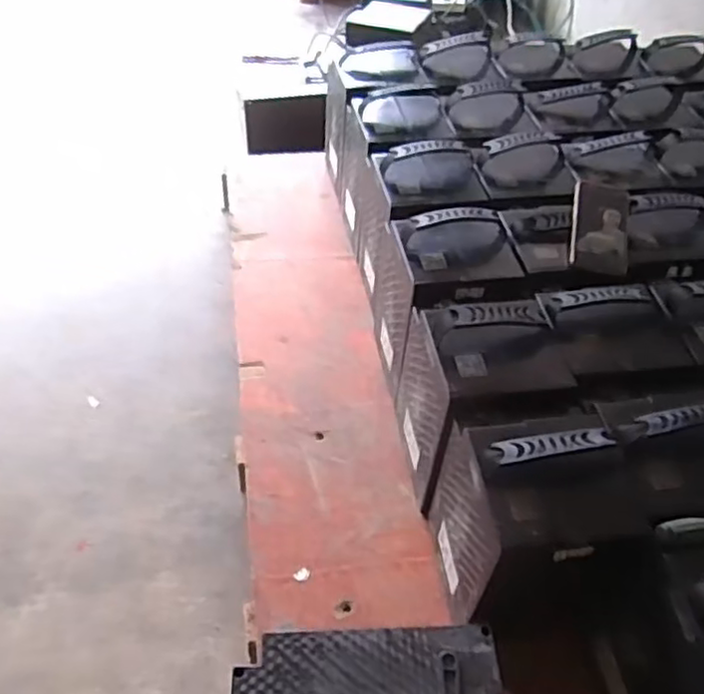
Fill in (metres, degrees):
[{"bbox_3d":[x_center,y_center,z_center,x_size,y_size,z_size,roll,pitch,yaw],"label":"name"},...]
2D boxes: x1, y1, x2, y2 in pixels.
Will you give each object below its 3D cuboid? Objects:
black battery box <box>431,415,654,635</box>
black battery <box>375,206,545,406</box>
[{"bbox_3d":[0.203,0.203,0.778,0.169,0.277,0.182,-2,49,-6],"label":"black battery box"},{"bbox_3d":[0.140,-0.070,0.998,0.166,0.257,0.188,-8,50,-10],"label":"black battery"}]

